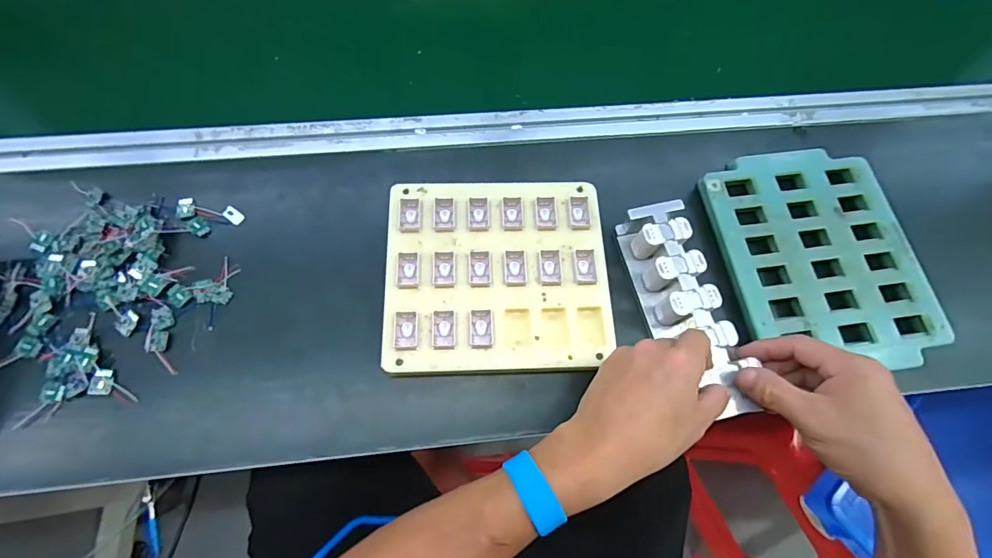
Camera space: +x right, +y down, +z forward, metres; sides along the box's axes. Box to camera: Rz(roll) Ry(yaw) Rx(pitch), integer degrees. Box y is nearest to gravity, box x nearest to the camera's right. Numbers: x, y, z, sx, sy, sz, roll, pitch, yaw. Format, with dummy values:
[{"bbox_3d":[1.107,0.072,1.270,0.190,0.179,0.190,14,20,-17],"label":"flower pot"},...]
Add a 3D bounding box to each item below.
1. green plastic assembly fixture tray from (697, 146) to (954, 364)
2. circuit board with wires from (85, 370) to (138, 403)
[{"bbox_3d":[0.308,-0.023,0.435,0.177,0.033,0.214,-6,70,-5],"label":"green plastic assembly fixture tray"},{"bbox_3d":[-0.319,0.090,0.369,0.040,0.004,0.021,11,69,2],"label":"circuit board with wires"}]

